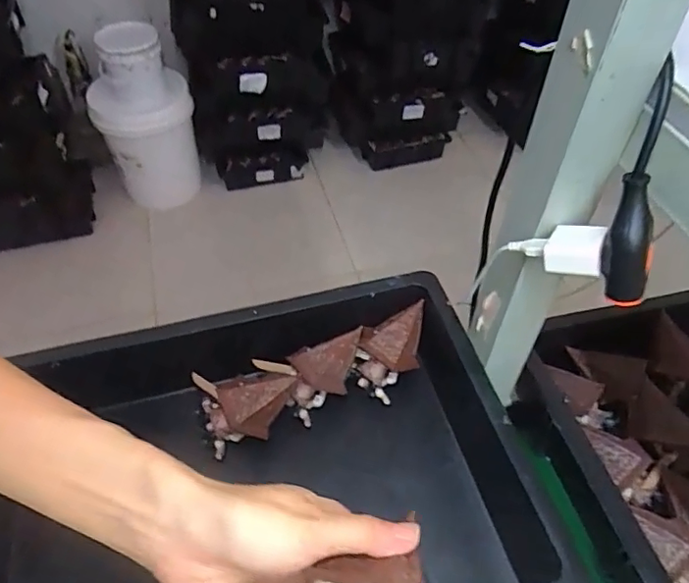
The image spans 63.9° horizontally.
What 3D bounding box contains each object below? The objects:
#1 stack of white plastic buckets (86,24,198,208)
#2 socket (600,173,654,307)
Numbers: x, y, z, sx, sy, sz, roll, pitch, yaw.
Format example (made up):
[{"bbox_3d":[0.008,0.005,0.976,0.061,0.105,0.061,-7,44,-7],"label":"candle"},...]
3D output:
[{"bbox_3d":[-0.598,-0.497,1.666,0.288,0.498,0.233,-14,52,-12],"label":"stack of white plastic buckets"},{"bbox_3d":[0.169,-0.030,0.324,0.024,0.079,0.020,-13,27,-11],"label":"socket"}]

